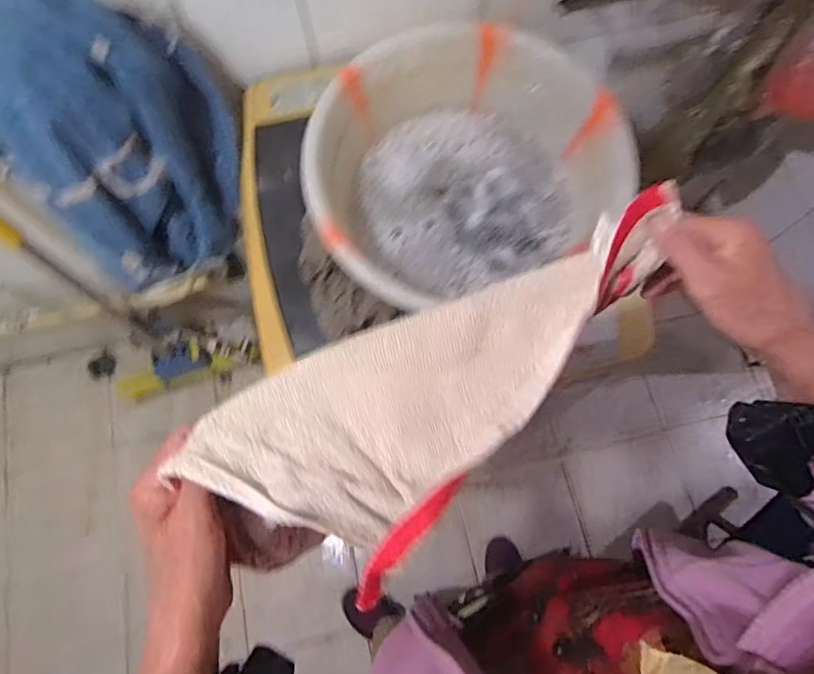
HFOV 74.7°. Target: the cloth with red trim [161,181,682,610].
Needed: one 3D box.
[{"bbox_3d":[0.036,0.025,0.324,0.321,0.032,0.127,-30,75,-9],"label":"cloth with red trim"}]

